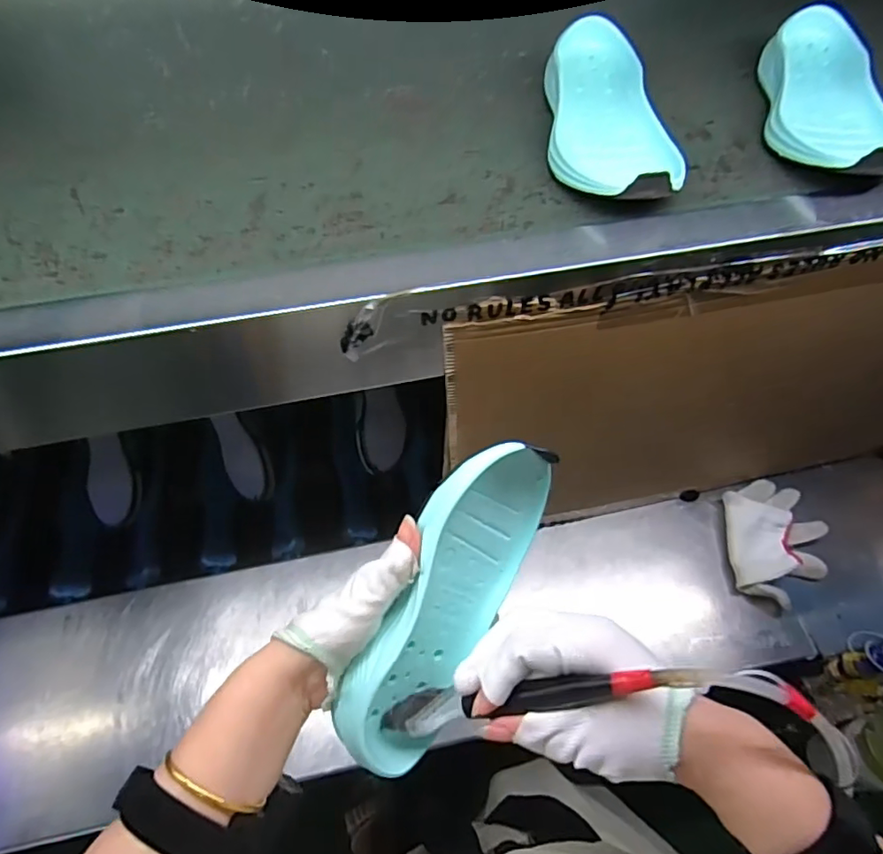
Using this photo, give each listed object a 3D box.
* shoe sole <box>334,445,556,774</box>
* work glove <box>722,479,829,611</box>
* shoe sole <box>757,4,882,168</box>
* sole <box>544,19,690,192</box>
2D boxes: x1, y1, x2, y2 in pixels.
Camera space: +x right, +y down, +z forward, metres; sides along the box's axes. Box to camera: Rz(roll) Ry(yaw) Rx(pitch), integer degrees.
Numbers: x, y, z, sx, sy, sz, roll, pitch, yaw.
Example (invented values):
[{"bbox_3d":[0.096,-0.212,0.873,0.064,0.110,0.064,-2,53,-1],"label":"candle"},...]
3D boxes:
[{"bbox_3d":[0.011,0.107,0.345,0.029,0.081,0.204,20,82,51],"label":"shoe sole"},{"bbox_3d":[0.413,0.138,0.679,0.112,0.047,0.160,5,59,3],"label":"work glove"},{"bbox_3d":[0.308,-0.267,0.446,0.096,0.039,0.201,12,59,8],"label":"shoe sole"},{"bbox_3d":[0.124,-0.238,0.425,0.083,0.046,0.198,-5,59,-2],"label":"sole"}]

